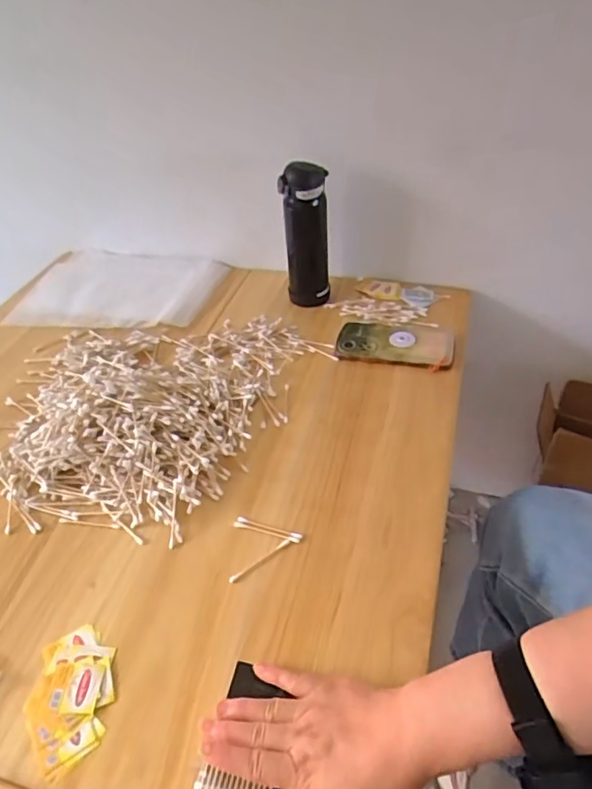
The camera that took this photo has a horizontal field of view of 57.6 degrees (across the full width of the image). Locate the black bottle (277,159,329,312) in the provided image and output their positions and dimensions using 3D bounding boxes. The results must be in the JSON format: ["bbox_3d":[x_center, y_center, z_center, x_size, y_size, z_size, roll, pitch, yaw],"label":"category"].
[{"bbox_3d":[0.016,-0.233,0.807,0.067,0.206,0.067,-2,43,2],"label":"black bottle"}]

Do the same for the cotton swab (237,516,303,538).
[{"bbox_3d":[-0.028,0.139,0.565,0.073,0.004,0.006,13,46,18],"label":"cotton swab"}]

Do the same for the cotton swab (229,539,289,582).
[{"bbox_3d":[-0.036,0.166,0.540,0.070,0.005,0.007,-28,48,-24],"label":"cotton swab"}]

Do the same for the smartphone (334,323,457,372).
[{"bbox_3d":[0.141,-0.074,0.769,0.159,0.015,0.090,8,44,13],"label":"smartphone"}]

